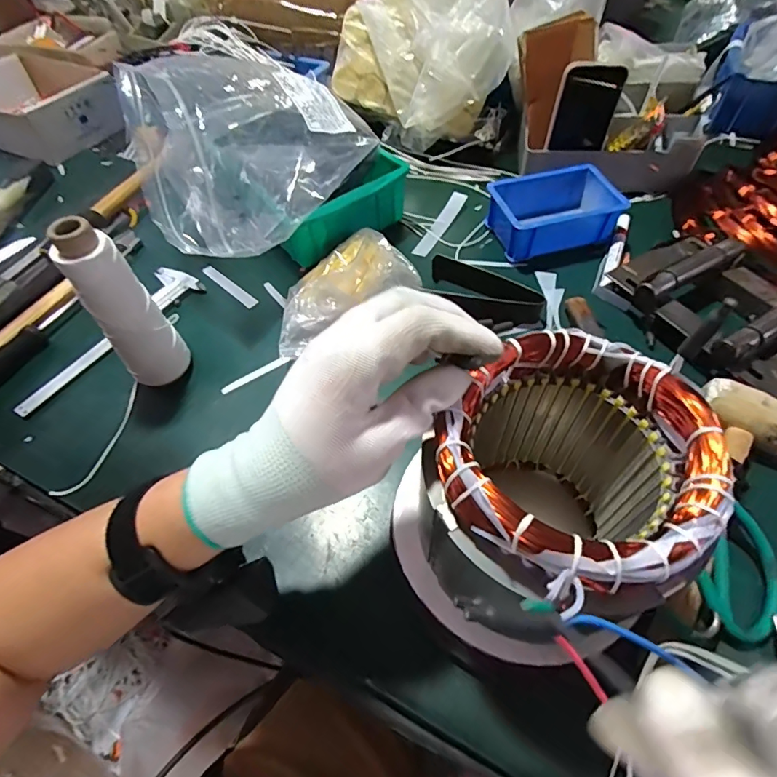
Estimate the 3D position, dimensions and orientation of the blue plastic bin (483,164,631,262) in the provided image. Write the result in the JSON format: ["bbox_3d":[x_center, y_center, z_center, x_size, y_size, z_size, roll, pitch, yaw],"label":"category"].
[{"bbox_3d":[0.204,-0.221,0.581,0.148,0.055,0.104,-13,56,-6],"label":"blue plastic bin"}]

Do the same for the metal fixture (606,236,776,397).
[{"bbox_3d":[0.350,-0.086,0.483,0.146,0.049,0.200,-27,58,-15],"label":"metal fixture"}]

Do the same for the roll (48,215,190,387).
[{"bbox_3d":[-0.230,-0.065,0.415,0.056,0.168,0.049,-40,62,-22],"label":"roll"}]

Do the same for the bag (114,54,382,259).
[{"bbox_3d":[-0.172,-0.276,0.523,0.231,0.143,0.244,33,63,23],"label":"bag"}]

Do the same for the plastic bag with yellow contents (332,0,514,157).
[{"bbox_3d":[0.040,-0.464,0.659,0.225,0.181,0.170,-5,55,-1],"label":"plastic bag with yellow contents"}]

